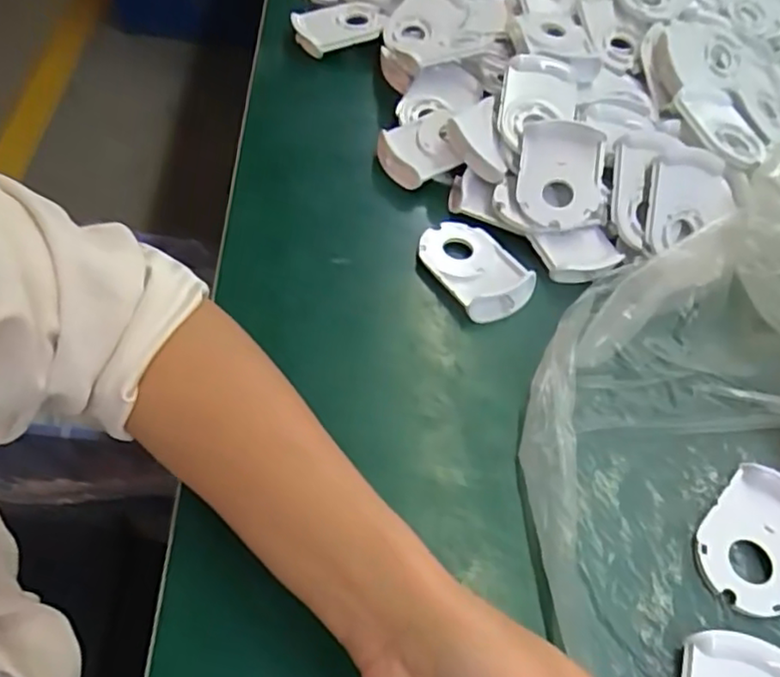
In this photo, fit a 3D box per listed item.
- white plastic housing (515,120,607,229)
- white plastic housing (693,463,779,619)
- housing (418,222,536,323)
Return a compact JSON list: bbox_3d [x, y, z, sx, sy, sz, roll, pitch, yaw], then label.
[{"bbox_3d":[0.122,-0.116,0.472,0.058,0.019,0.078,10,79,7],"label":"white plastic housing"},{"bbox_3d":[0.203,0.110,0.355,0.058,0.011,0.078,39,56,19],"label":"white plastic housing"},{"bbox_3d":[0.058,-0.052,0.448,0.054,0.017,0.081,-26,61,-26],"label":"housing"}]

